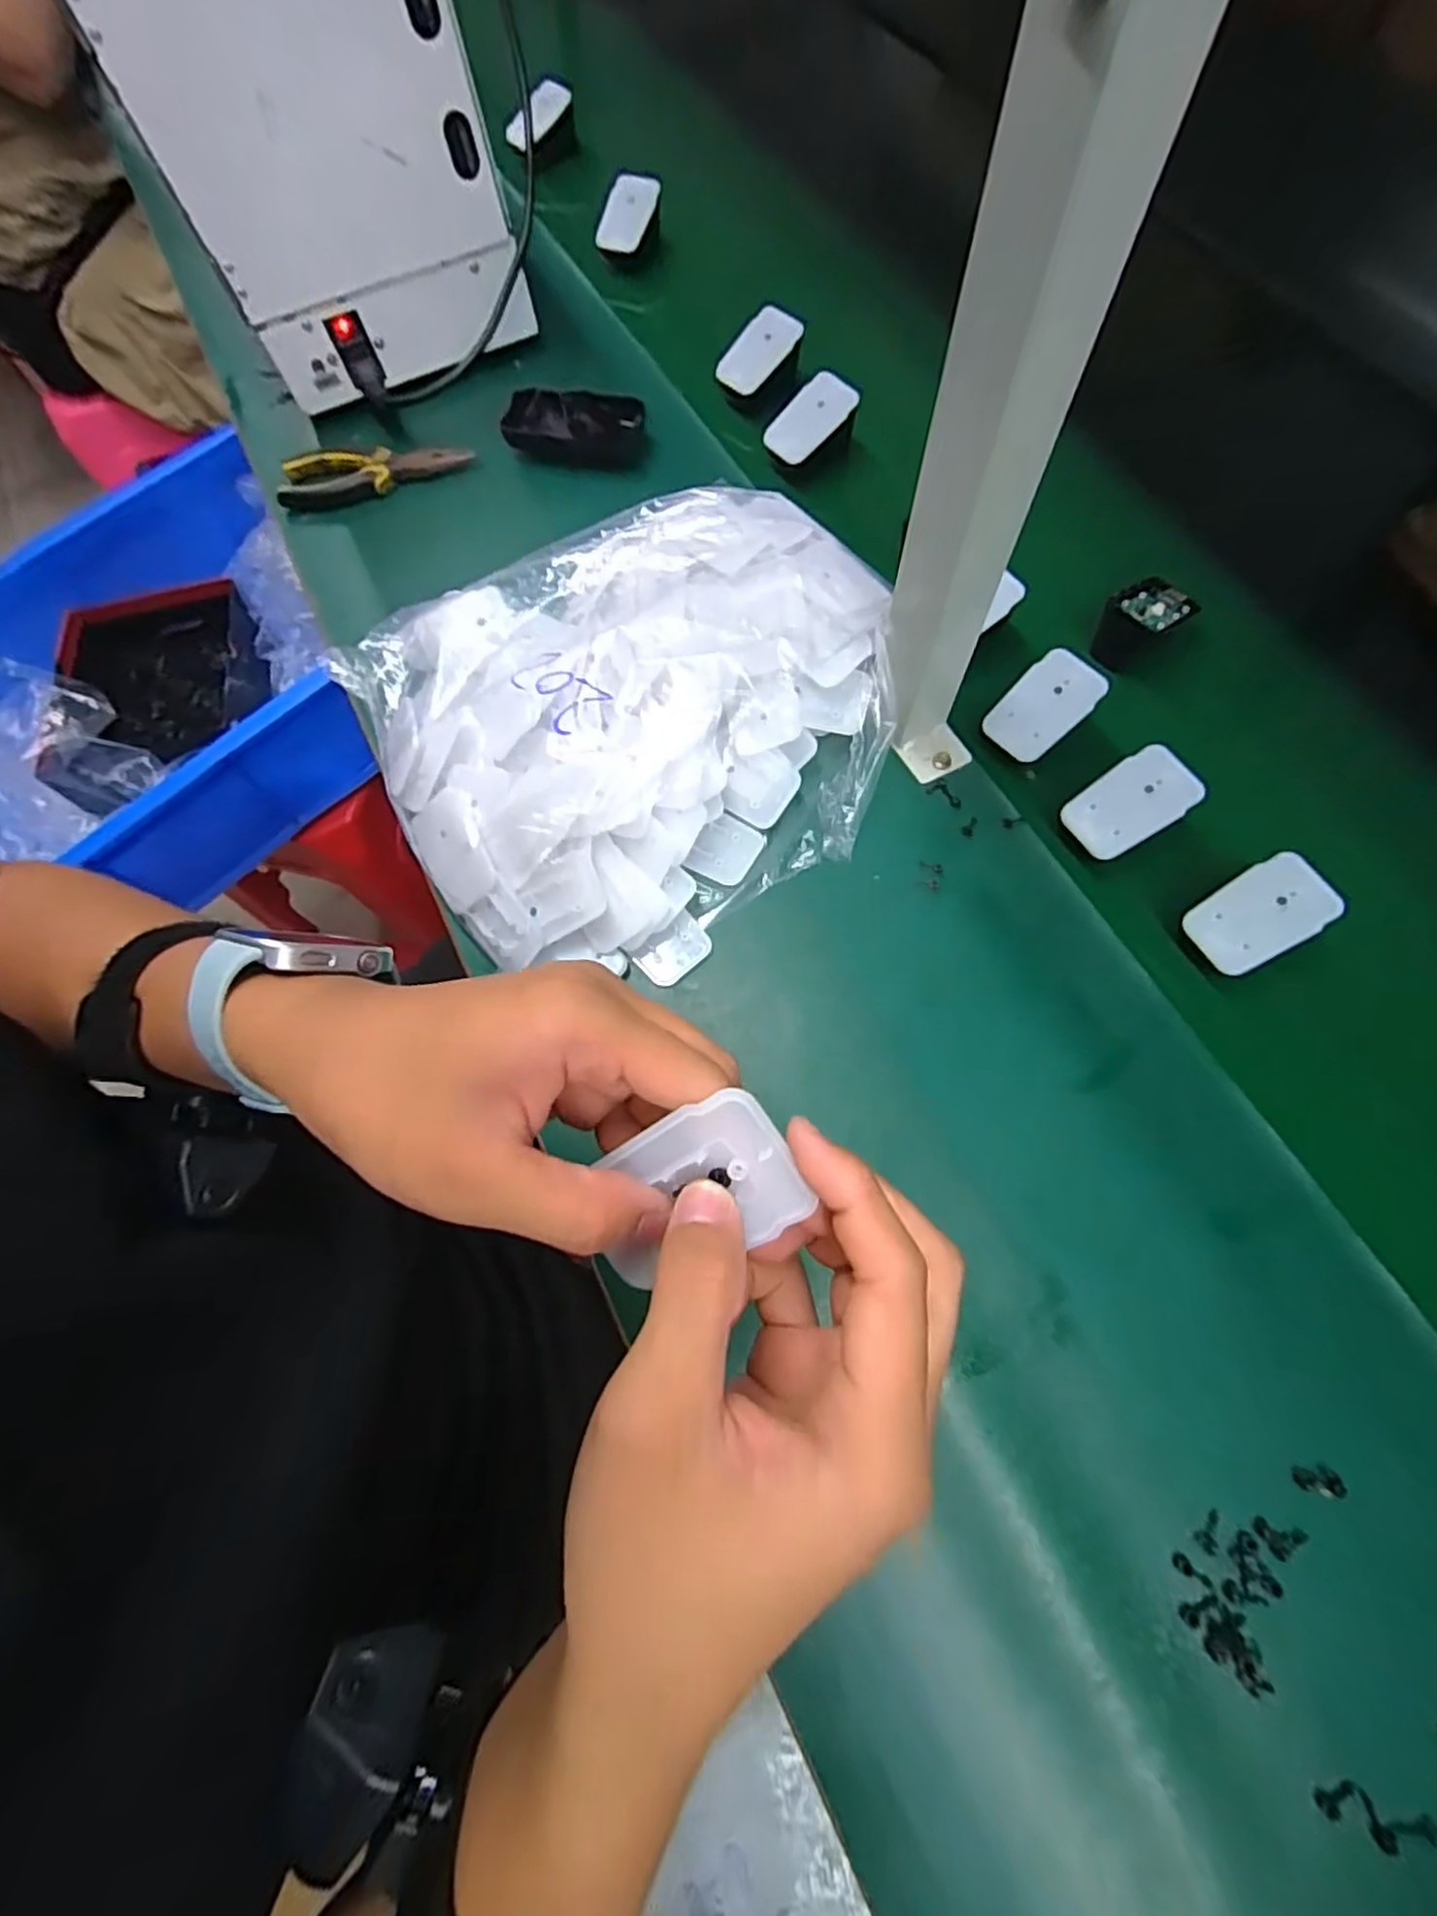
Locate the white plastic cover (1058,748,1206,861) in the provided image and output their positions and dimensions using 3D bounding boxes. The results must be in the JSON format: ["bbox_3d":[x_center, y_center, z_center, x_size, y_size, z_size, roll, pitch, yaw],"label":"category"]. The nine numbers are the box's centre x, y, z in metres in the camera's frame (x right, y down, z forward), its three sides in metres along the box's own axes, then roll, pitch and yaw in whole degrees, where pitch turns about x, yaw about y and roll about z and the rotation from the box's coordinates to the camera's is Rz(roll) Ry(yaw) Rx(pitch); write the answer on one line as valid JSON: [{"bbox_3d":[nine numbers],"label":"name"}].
[{"bbox_3d":[0.242,-0.091,0.409,0.068,0.008,0.045,-36,80,10],"label":"white plastic cover"}]

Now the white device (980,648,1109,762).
[{"bbox_3d":[0.202,-0.157,0.435,0.044,0.009,0.067,46,103,8],"label":"white device"}]

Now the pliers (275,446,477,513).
[{"bbox_3d":[-0.279,-0.389,0.564,0.151,0.022,0.047,-3,71,3],"label":"pliers"}]

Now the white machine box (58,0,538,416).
[{"bbox_3d":[-0.306,-0.631,0.501,0.211,0.278,0.228,-26,71,-5],"label":"white machine box"}]

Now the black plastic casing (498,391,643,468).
[{"bbox_3d":[-0.116,-0.425,0.559,0.107,0.028,0.048,11,72,8],"label":"black plastic casing"}]

